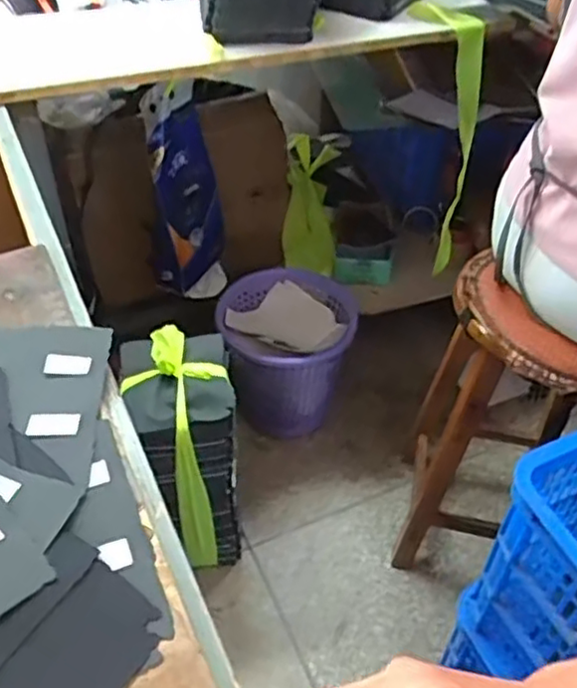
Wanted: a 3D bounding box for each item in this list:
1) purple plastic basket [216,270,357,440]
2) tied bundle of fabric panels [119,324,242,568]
[{"bbox_3d":[0.009,0.029,1.460,0.284,0.280,0.274,-7,45,-9],"label":"purple plastic basket"},{"bbox_3d":[-0.178,0.179,1.188,0.161,0.409,0.225,-9,46,-11],"label":"tied bundle of fabric panels"}]

